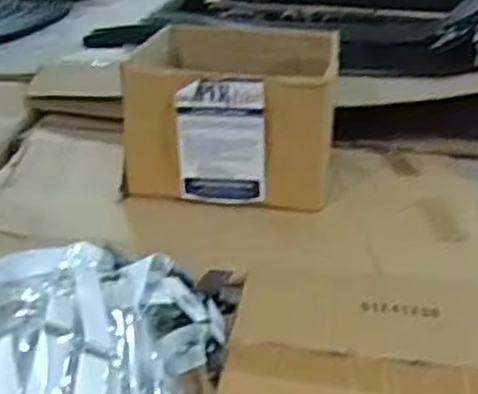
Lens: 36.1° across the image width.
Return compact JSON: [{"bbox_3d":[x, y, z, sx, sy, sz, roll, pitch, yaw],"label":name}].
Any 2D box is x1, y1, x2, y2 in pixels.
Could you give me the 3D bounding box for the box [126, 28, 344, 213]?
[{"bbox_3d":[-0.004,-0.160,1.351,0.353,0.225,0.383,5,24,8],"label":"box"}]

